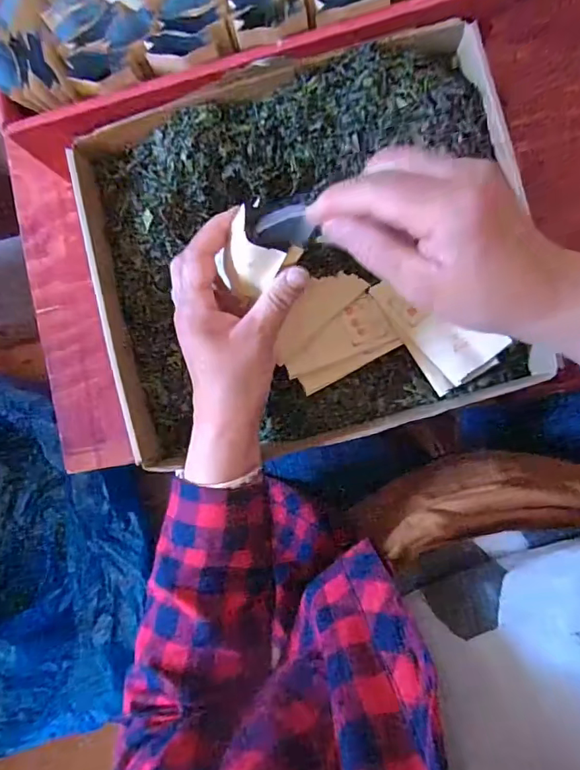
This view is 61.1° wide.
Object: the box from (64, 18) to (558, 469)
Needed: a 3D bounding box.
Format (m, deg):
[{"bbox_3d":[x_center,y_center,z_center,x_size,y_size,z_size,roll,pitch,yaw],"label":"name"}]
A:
[{"bbox_3d":[0.008,-0.099,0.401,0.332,0.077,0.288,-13,86,8],"label":"box"}]

